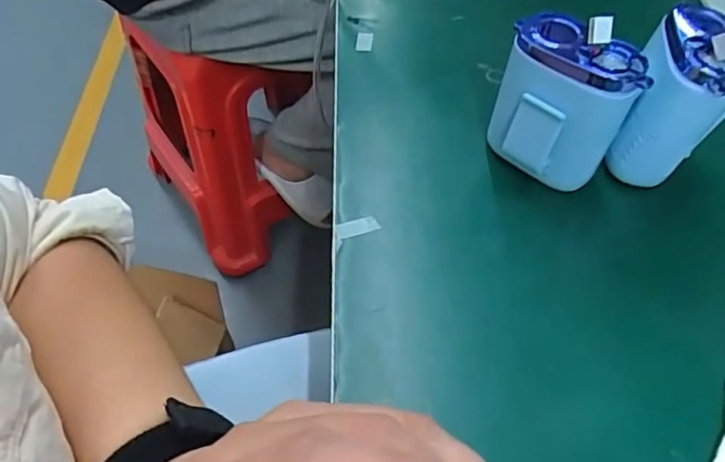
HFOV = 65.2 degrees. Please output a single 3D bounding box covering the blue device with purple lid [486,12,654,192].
[{"bbox_3d":[0.107,-0.066,0.313,0.069,0.092,0.040,26,58,17],"label":"blue device with purple lid"}]

